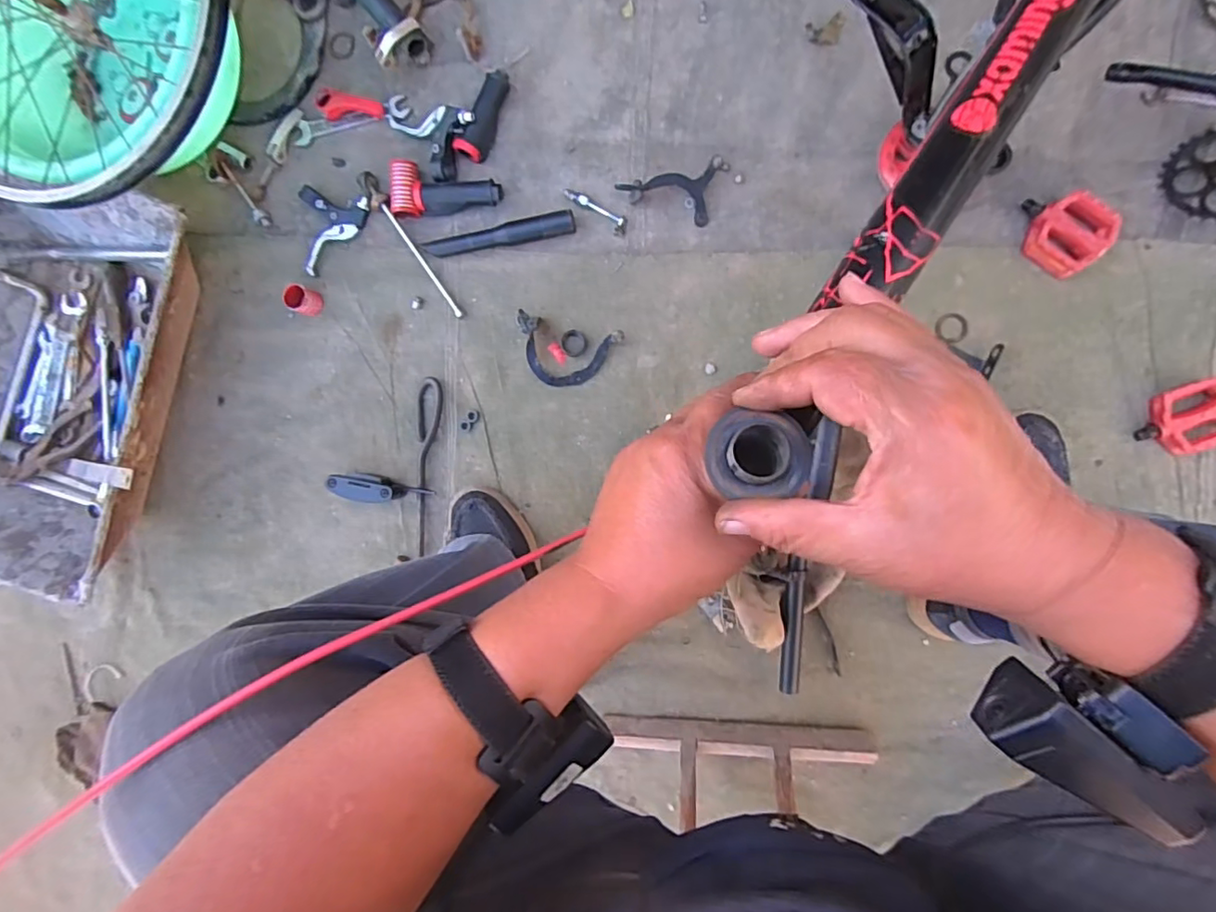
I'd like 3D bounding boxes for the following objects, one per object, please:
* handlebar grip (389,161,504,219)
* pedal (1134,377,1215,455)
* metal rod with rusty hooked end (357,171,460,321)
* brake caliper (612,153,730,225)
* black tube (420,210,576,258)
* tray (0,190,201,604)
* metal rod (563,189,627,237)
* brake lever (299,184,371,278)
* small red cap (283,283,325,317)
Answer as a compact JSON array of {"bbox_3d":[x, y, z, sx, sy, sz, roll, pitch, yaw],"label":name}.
[{"bbox_3d":[-0.197,-0.323,0.700,0.132,0.029,0.060,1,93,6],"label":"handlebar grip"},{"bbox_3d":[0.650,-0.043,0.639,0.098,0.021,0.072,-18,91,7],"label":"pedal"},{"bbox_3d":[-0.244,-0.262,0.716,0.023,0.018,0.207,-35,89,7],"label":"metal rod with rusty hooked end"},{"bbox_3d":[0.077,-0.328,0.676,0.110,0.028,0.078,20,95,5],"label":"brake caliper"},{"bbox_3d":[-0.133,-0.268,0.702,0.186,0.023,0.028,-8,92,7],"label":"black tube"},{"bbox_3d":[-0.683,-0.092,0.721,0.296,0.120,0.477,18,95,5],"label":"tray"},{"bbox_3d":[-0.017,-0.295,0.696,0.087,0.009,0.021,30,96,4],"label":"metal rod"},{"bbox_3d":[-0.339,-0.275,0.716,0.081,0.031,0.103,8,94,6],"label":"brake lever"},{"bbox_3d":[-0.381,-0.194,0.721,0.032,0.032,0.032,0,93,6],"label":"small red cap"}]

